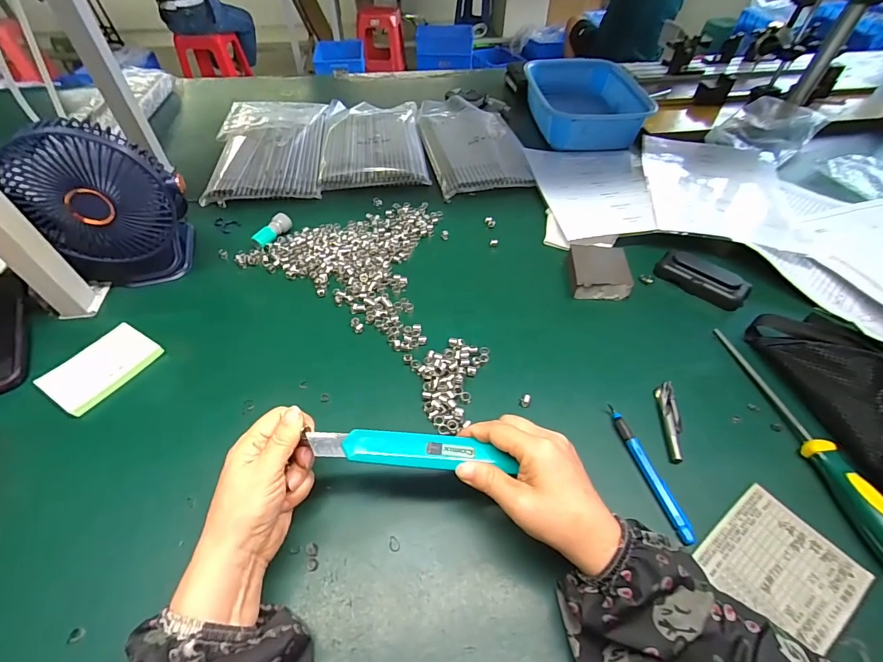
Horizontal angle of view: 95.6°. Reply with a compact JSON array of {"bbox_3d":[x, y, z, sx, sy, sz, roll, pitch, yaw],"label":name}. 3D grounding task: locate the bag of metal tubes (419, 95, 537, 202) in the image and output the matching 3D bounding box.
[{"bbox_3d":[0.058,-0.364,0.752,0.178,0.014,0.330,-9,51,-7],"label":"bag of metal tubes"}]

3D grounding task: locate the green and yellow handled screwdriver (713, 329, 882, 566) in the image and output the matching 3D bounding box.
[{"bbox_3d":[0.324,0.085,0.361,0.024,0.026,0.238,-8,51,-6],"label":"green and yellow handled screwdriver"}]

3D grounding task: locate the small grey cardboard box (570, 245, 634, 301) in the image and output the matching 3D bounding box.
[{"bbox_3d":[0.199,-0.078,0.509,0.073,0.025,0.080,2,50,1],"label":"small grey cardboard box"}]

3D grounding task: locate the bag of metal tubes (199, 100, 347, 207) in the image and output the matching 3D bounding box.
[{"bbox_3d":[-0.307,-0.343,0.719,0.202,0.032,0.334,-3,50,-2],"label":"bag of metal tubes"}]

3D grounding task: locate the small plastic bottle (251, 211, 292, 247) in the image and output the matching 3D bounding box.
[{"bbox_3d":[-0.237,-0.141,0.561,0.021,0.020,0.062,25,54,19],"label":"small plastic bottle"}]

